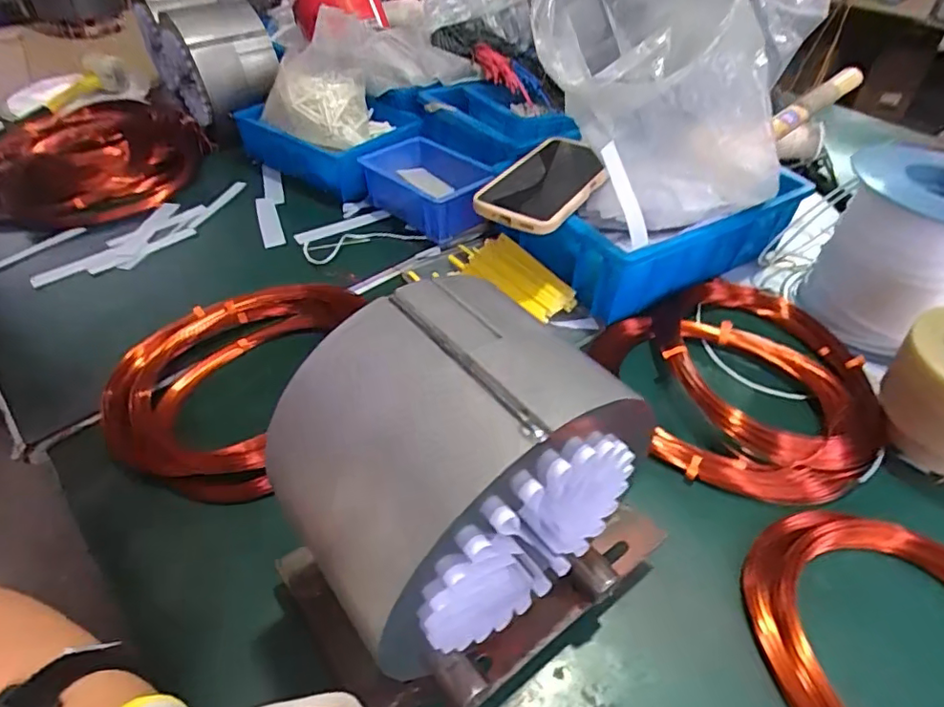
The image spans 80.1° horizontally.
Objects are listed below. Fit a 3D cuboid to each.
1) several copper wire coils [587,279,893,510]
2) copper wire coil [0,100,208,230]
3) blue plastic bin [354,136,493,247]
[{"bbox_3d":[0.227,0.017,0.463,0.208,0.041,0.213,1,44,-1],"label":"several copper wire coils"},{"bbox_3d":[-0.485,-0.247,0.705,0.260,0.054,0.266,0,45,0],"label":"copper wire coil"},{"bbox_3d":[-0.046,-0.187,0.633,0.149,0.054,0.101,33,52,28],"label":"blue plastic bin"}]

